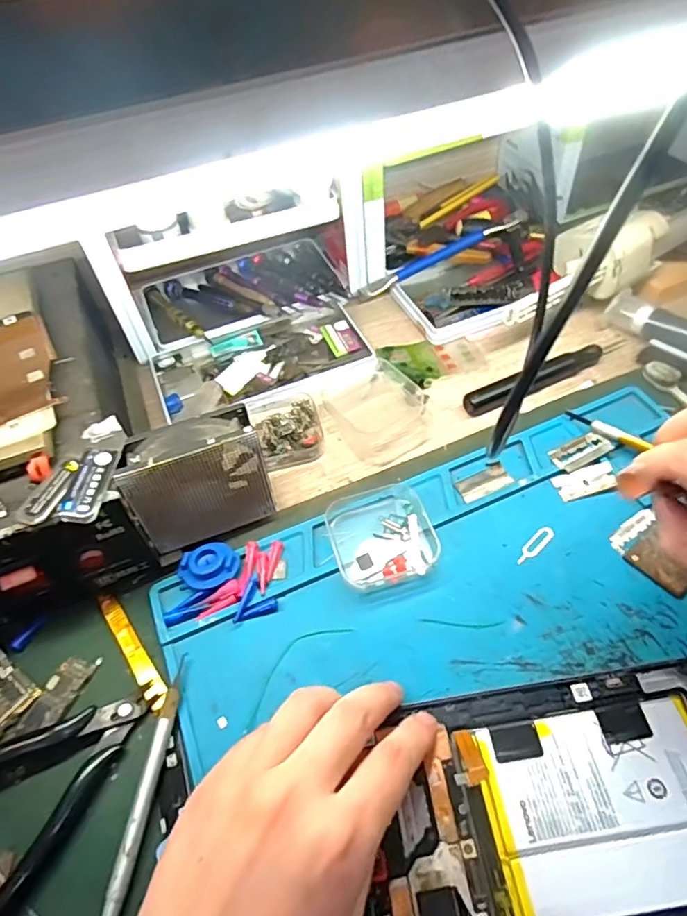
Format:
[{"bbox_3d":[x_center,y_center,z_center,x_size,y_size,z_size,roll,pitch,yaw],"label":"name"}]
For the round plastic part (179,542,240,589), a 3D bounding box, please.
[{"bbox_3d":[-0.084,0.067,0.339,0.037,0.007,0.029,-28,55,-15],"label":"round plastic part"}]

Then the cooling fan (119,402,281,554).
[{"bbox_3d":[-0.088,0.015,0.334,0.081,0.085,0.028,-23,53,-12],"label":"cooling fan"}]

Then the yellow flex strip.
[{"bbox_3d":[-0.124,0.111,0.320,0.012,0.004,0.081,-27,54,-26],"label":"yellow flex strip"}]

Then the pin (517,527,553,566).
[{"bbox_3d":[0.120,0.055,0.341,0.033,0.004,0.010,-41,63,-18],"label":"pin"}]

